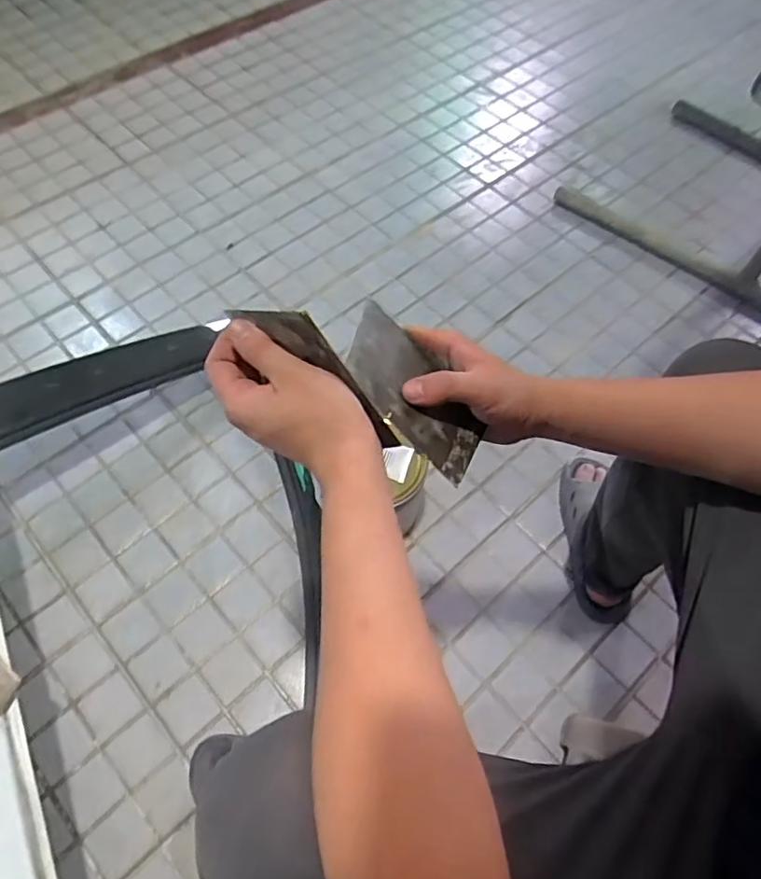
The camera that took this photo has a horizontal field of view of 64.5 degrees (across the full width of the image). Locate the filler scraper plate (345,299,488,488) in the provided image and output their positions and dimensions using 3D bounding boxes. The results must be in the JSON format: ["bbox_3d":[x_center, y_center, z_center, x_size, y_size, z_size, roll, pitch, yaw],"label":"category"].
[{"bbox_3d":[0.027,-0.034,0.436,0.129,0.011,0.070,44,51,-16],"label":"filler scraper plate"}]

